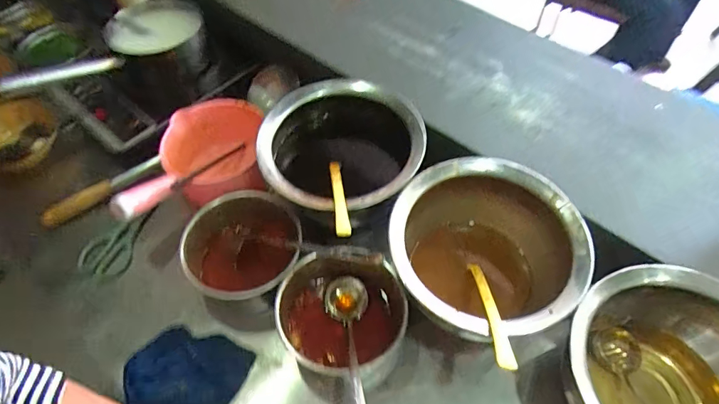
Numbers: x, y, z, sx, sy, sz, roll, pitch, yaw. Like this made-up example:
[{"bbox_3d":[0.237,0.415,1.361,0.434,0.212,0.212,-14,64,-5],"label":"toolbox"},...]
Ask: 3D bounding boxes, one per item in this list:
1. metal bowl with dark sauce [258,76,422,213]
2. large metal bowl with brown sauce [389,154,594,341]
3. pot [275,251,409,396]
[{"bbox_3d":[-0.024,-0.068,0.744,0.245,0.168,0.269,0,55,0],"label":"metal bowl with dark sauce"},{"bbox_3d":[0.170,0.083,0.630,0.249,0.156,0.255,0,55,0],"label":"large metal bowl with brown sauce"},{"bbox_3d":[-0.025,0.168,0.603,0.168,0.127,0.162,0,55,0],"label":"pot"}]

